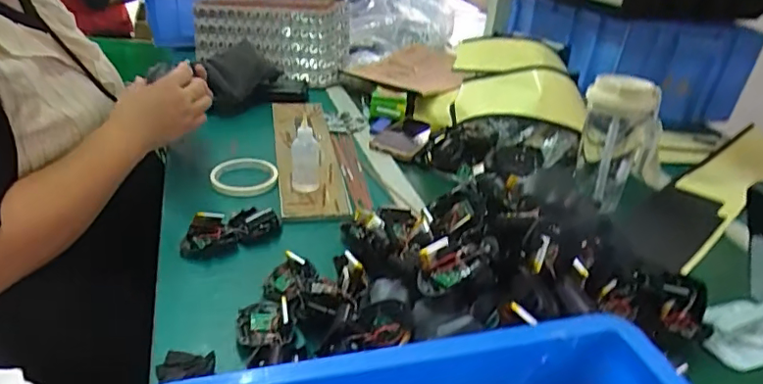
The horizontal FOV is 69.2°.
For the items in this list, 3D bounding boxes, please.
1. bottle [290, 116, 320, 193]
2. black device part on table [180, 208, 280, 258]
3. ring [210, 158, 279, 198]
[{"bbox_3d":[-0.101,-0.045,0.738,0.040,0.093,0.033,1,29,-10],"label":"bottle"},{"bbox_3d":[-0.178,0.041,0.649,0.109,0.031,0.045,-20,38,-39],"label":"black device part on table"},{"bbox_3d":[-0.191,-0.020,0.773,0.089,0.021,0.098,1,29,-10],"label":"ring"}]

